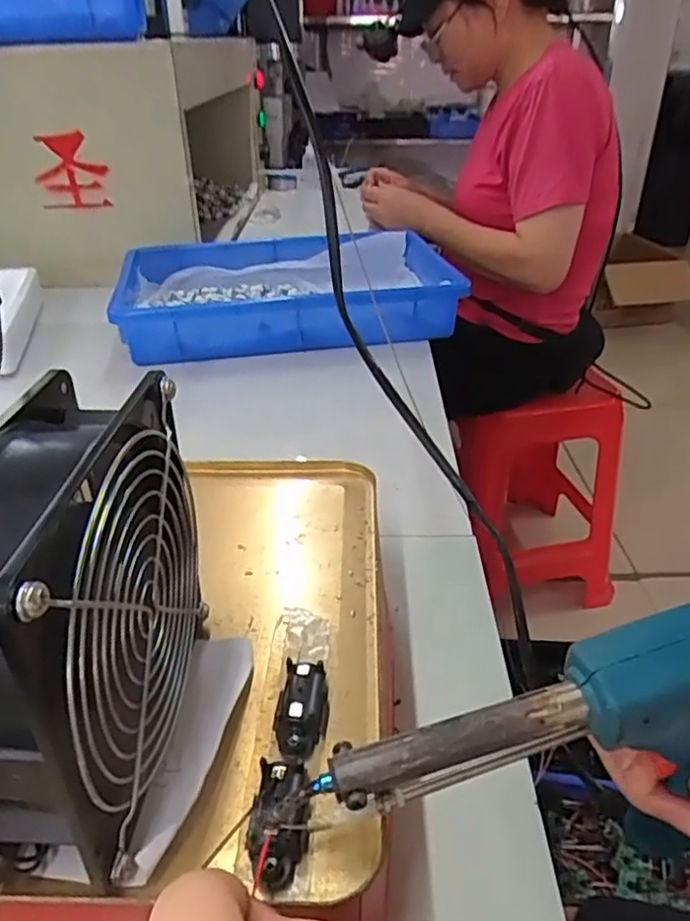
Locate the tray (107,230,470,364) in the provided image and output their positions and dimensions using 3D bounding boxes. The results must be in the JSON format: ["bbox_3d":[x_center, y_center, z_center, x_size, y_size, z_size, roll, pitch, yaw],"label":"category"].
[{"bbox_3d":[-0.068,-0.197,0.762,0.356,0.061,0.239,-5,32,-9],"label":"tray"}]

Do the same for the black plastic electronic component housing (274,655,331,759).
[{"bbox_3d":[-0.015,0.091,0.240,0.017,0.011,0.036,2,31,3],"label":"black plastic electronic component housing"}]

